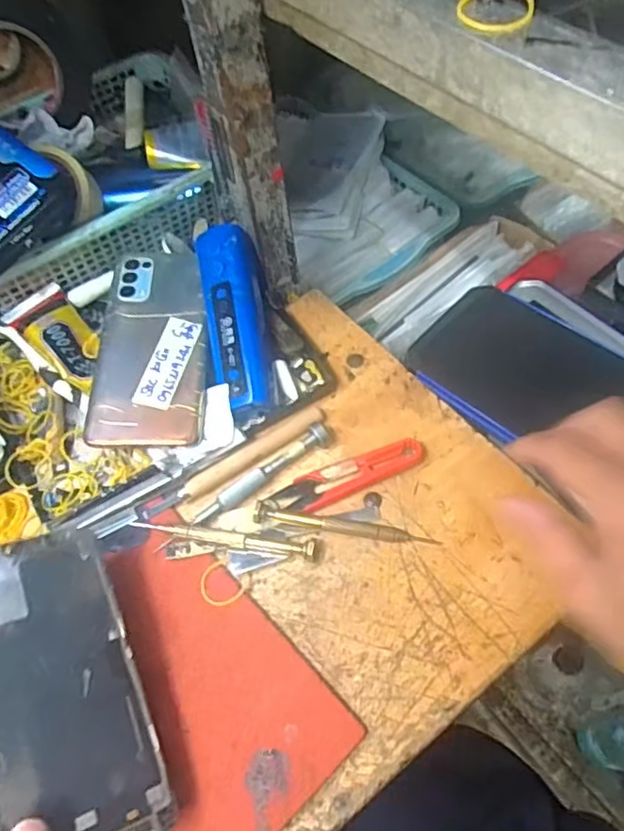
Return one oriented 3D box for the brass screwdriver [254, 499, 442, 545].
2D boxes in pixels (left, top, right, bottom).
[{"bbox_3d":[0.019,0.067,0.369,0.109,0.010,0.013,10,62,7],"label":"brass screwdriver"}]

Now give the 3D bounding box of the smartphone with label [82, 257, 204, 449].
[{"bbox_3d":[-0.107,-0.051,0.418,0.071,0.009,0.159,1,62,-3],"label":"smartphone with label"}]

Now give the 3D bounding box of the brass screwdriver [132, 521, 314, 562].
[{"bbox_3d":[-0.054,0.073,0.368,0.114,0.012,0.011,6,61,5],"label":"brass screwdriver"}]

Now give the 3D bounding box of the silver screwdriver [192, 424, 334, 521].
[{"bbox_3d":[-0.031,0.035,0.387,0.098,0.011,0.013,-34,66,-16],"label":"silver screwdriver"}]

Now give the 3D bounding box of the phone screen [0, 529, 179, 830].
[{"bbox_3d":[-0.123,0.130,0.294,0.073,0.004,0.154,-10,61,-32],"label":"phone screen"}]

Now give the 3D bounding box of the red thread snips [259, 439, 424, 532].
[{"bbox_3d":[0.018,0.039,0.386,0.108,0.007,0.025,-24,63,-12],"label":"red thread snips"}]

